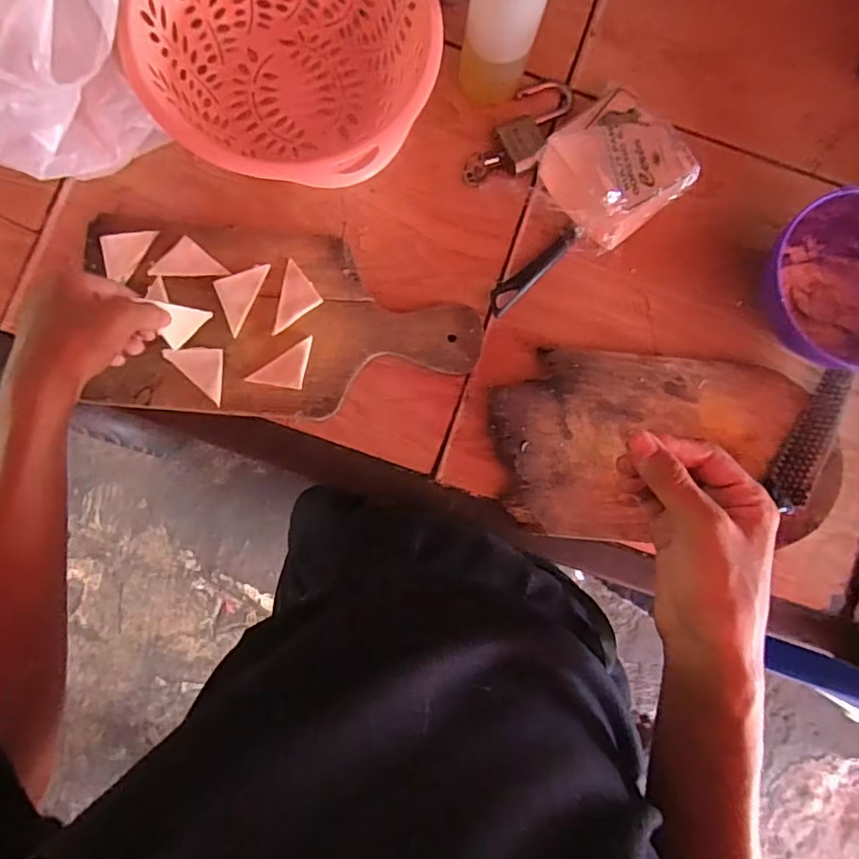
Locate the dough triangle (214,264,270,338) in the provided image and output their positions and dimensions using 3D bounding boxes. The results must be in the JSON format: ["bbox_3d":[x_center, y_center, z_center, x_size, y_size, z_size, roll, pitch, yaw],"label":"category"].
[{"bbox_3d":[-0.168,-0.119,0.502,0.035,0.004,0.066,25,87,-3],"label":"dough triangle"}]

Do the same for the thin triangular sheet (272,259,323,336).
[{"bbox_3d":[-0.113,-0.113,0.507,0.034,0.004,0.064,10,88,-4],"label":"thin triangular sheet"}]

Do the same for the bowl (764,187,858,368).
[{"bbox_3d":[0.357,-0.125,0.506,0.151,0.060,0.148,0,85,-3],"label":"bowl"}]

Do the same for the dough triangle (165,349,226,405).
[{"bbox_3d":[-0.199,-0.046,0.490,0.046,0.004,0.046,2,83,-13],"label":"dough triangle"}]

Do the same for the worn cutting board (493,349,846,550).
[{"bbox_3d":[0.216,0.017,0.518,0.301,0.023,0.163,5,88,-4],"label":"worn cutting board"}]

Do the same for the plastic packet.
[{"bbox_3d":[0.170,-0.241,0.518,0.128,0.065,0.114,-39,91,-6],"label":"plastic packet"}]

